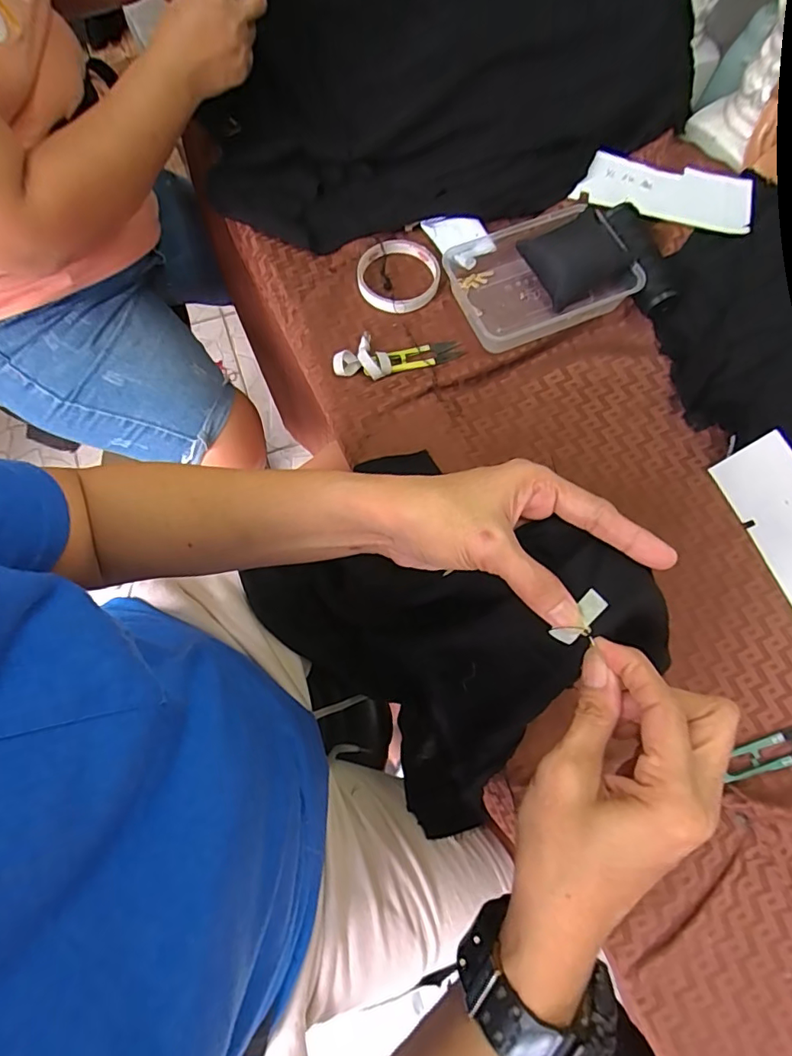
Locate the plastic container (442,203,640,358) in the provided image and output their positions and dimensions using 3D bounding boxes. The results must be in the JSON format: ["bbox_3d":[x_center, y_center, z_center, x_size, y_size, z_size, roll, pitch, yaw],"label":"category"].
[{"bbox_3d":[0.143,-0.257,0.501,0.162,0.038,0.123,-21,73,-7],"label":"plastic container"}]

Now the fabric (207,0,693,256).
[{"bbox_3d":[0.034,-0.592,0.585,0.521,0.089,0.527,-12,72,-4],"label":"fabric"}]

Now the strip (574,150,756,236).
[{"bbox_3d":[0.290,-0.360,0.539,0.186,0.018,0.082,8,77,-1],"label":"strip"}]

